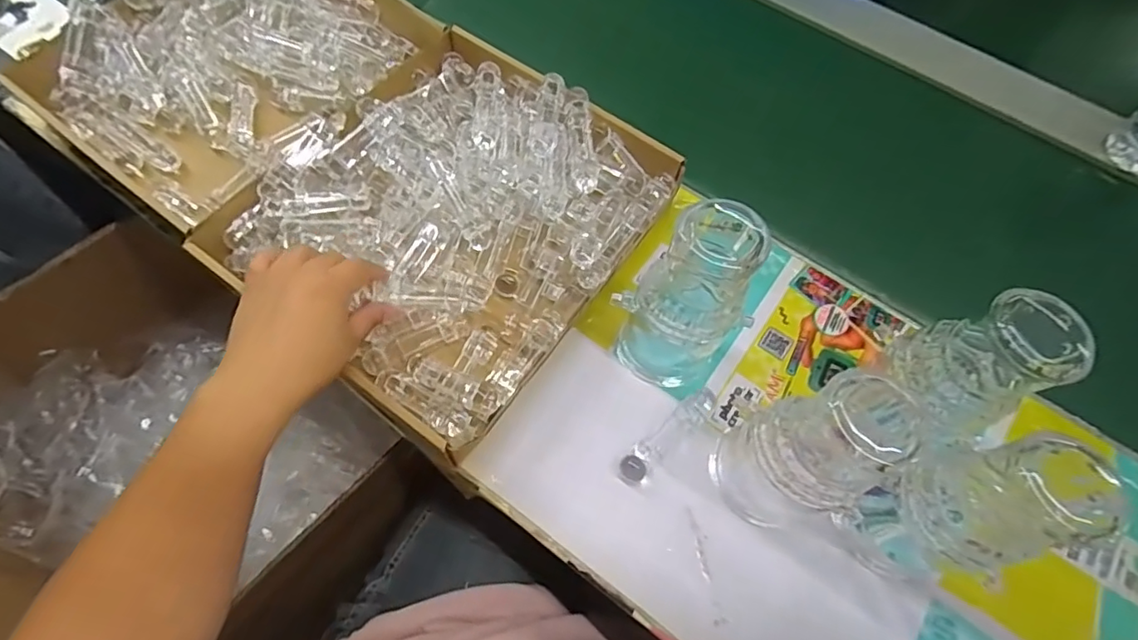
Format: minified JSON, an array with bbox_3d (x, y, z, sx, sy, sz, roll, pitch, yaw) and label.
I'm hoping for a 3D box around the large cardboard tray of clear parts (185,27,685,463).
[{"bbox_3d":[-0.092,-0.089,0.477,0.268,0.064,0.310,37,68,13],"label":"large cardboard tray of clear parts"}]

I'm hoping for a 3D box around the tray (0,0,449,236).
[{"bbox_3d":[-0.302,-0.240,0.540,0.285,0.068,0.305,31,67,10],"label":"tray"}]

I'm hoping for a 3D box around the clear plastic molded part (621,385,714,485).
[{"bbox_3d":[0.076,0.089,0.438,0.093,0.022,0.020,-40,74,-19],"label":"clear plastic molded part"}]

